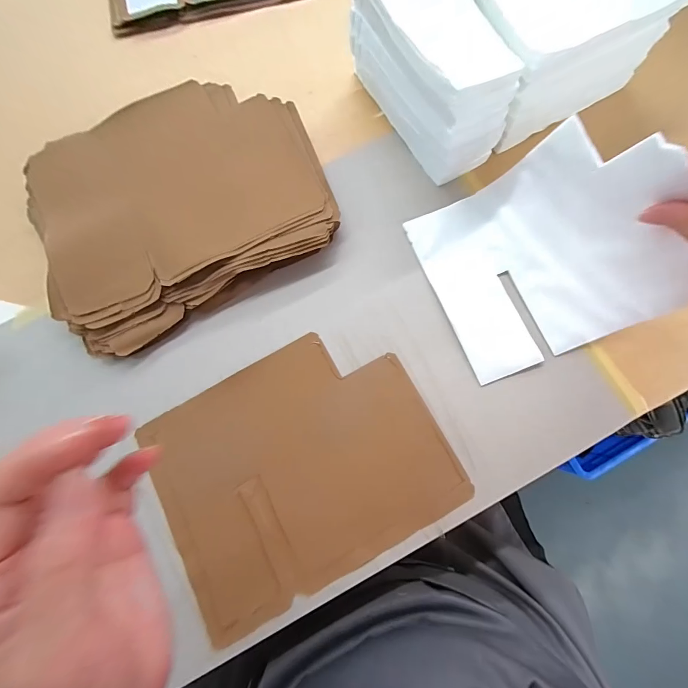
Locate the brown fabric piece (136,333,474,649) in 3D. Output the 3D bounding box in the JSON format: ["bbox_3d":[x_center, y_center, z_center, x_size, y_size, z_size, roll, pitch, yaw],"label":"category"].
[{"bbox_3d":[-0.038,0.105,0.305,0.238,0.011,0.190,-28,79,-7],"label":"brown fabric piece"}]

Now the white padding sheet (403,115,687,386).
[{"bbox_3d":[0.172,-0.081,0.280,0.172,0.116,0.169,-22,81,-2],"label":"white padding sheet"}]

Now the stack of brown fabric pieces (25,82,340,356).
[{"bbox_3d":[-0.166,-0.148,0.347,0.274,0.034,0.232,-29,79,-4],"label":"stack of brown fabric pieces"}]

